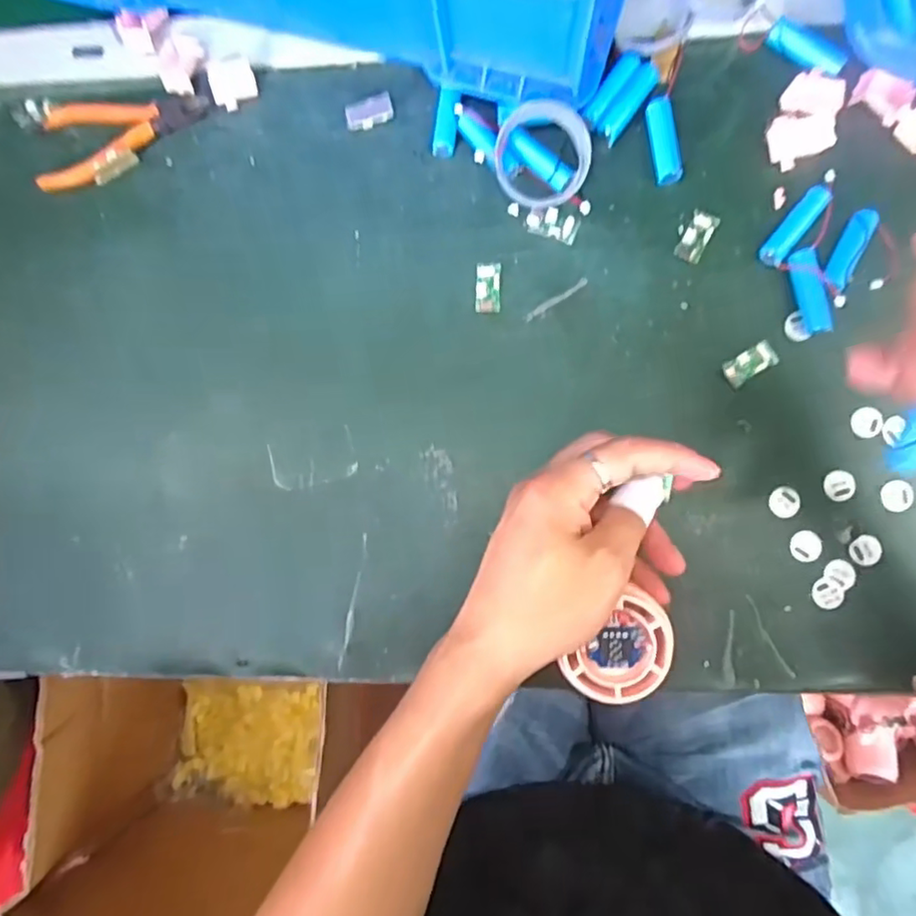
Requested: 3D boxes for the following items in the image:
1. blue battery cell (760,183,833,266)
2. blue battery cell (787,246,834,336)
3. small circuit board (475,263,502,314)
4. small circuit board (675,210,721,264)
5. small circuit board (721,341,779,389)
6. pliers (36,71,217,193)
[{"bbox_3d":[0.203,-0.141,0.360,0.013,0.016,0.059,39,88,9],"label":"blue battery cell"},{"bbox_3d":[0.206,-0.098,0.354,0.014,0.011,0.051,-9,83,5],"label":"blue battery cell"},{"bbox_3d":[0.019,-0.107,0.377,0.016,0.004,0.031,2,84,6],"label":"small circuit board"},{"bbox_3d":[0.146,-0.137,0.372,0.019,0.004,0.031,29,87,8],"label":"small circuit board"},{"bbox_3d":[0.174,-0.056,0.360,0.031,0.004,0.016,-33,81,1],"label":"small circuit board"},{"bbox_3d":[-0.221,-0.219,0.401,0.121,0.009,0.059,-13,82,4],"label":"pliers"}]

